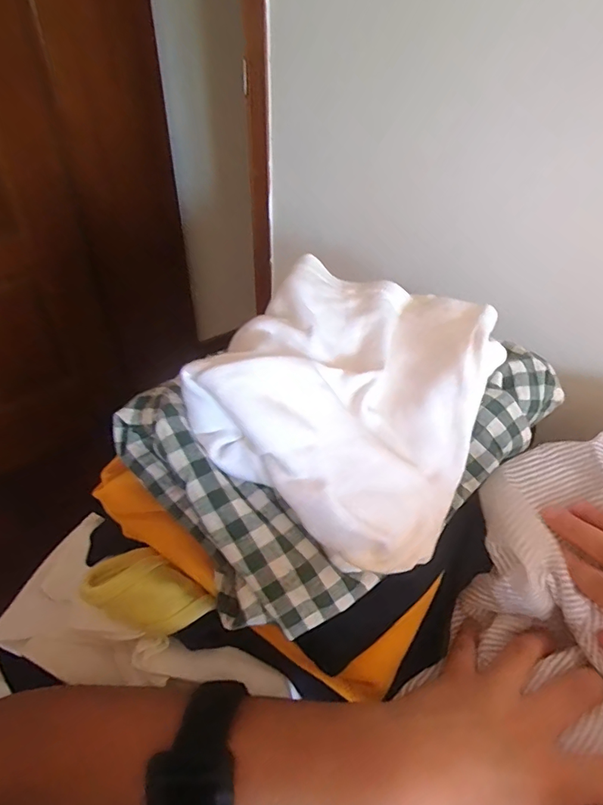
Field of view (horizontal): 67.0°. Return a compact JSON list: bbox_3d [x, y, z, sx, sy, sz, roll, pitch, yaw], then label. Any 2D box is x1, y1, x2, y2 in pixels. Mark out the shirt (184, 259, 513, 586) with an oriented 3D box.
[{"bbox_3d":[0.031,-0.009,0.260,0.133,0.067,0.166,18,42,21],"label":"shirt"}]

